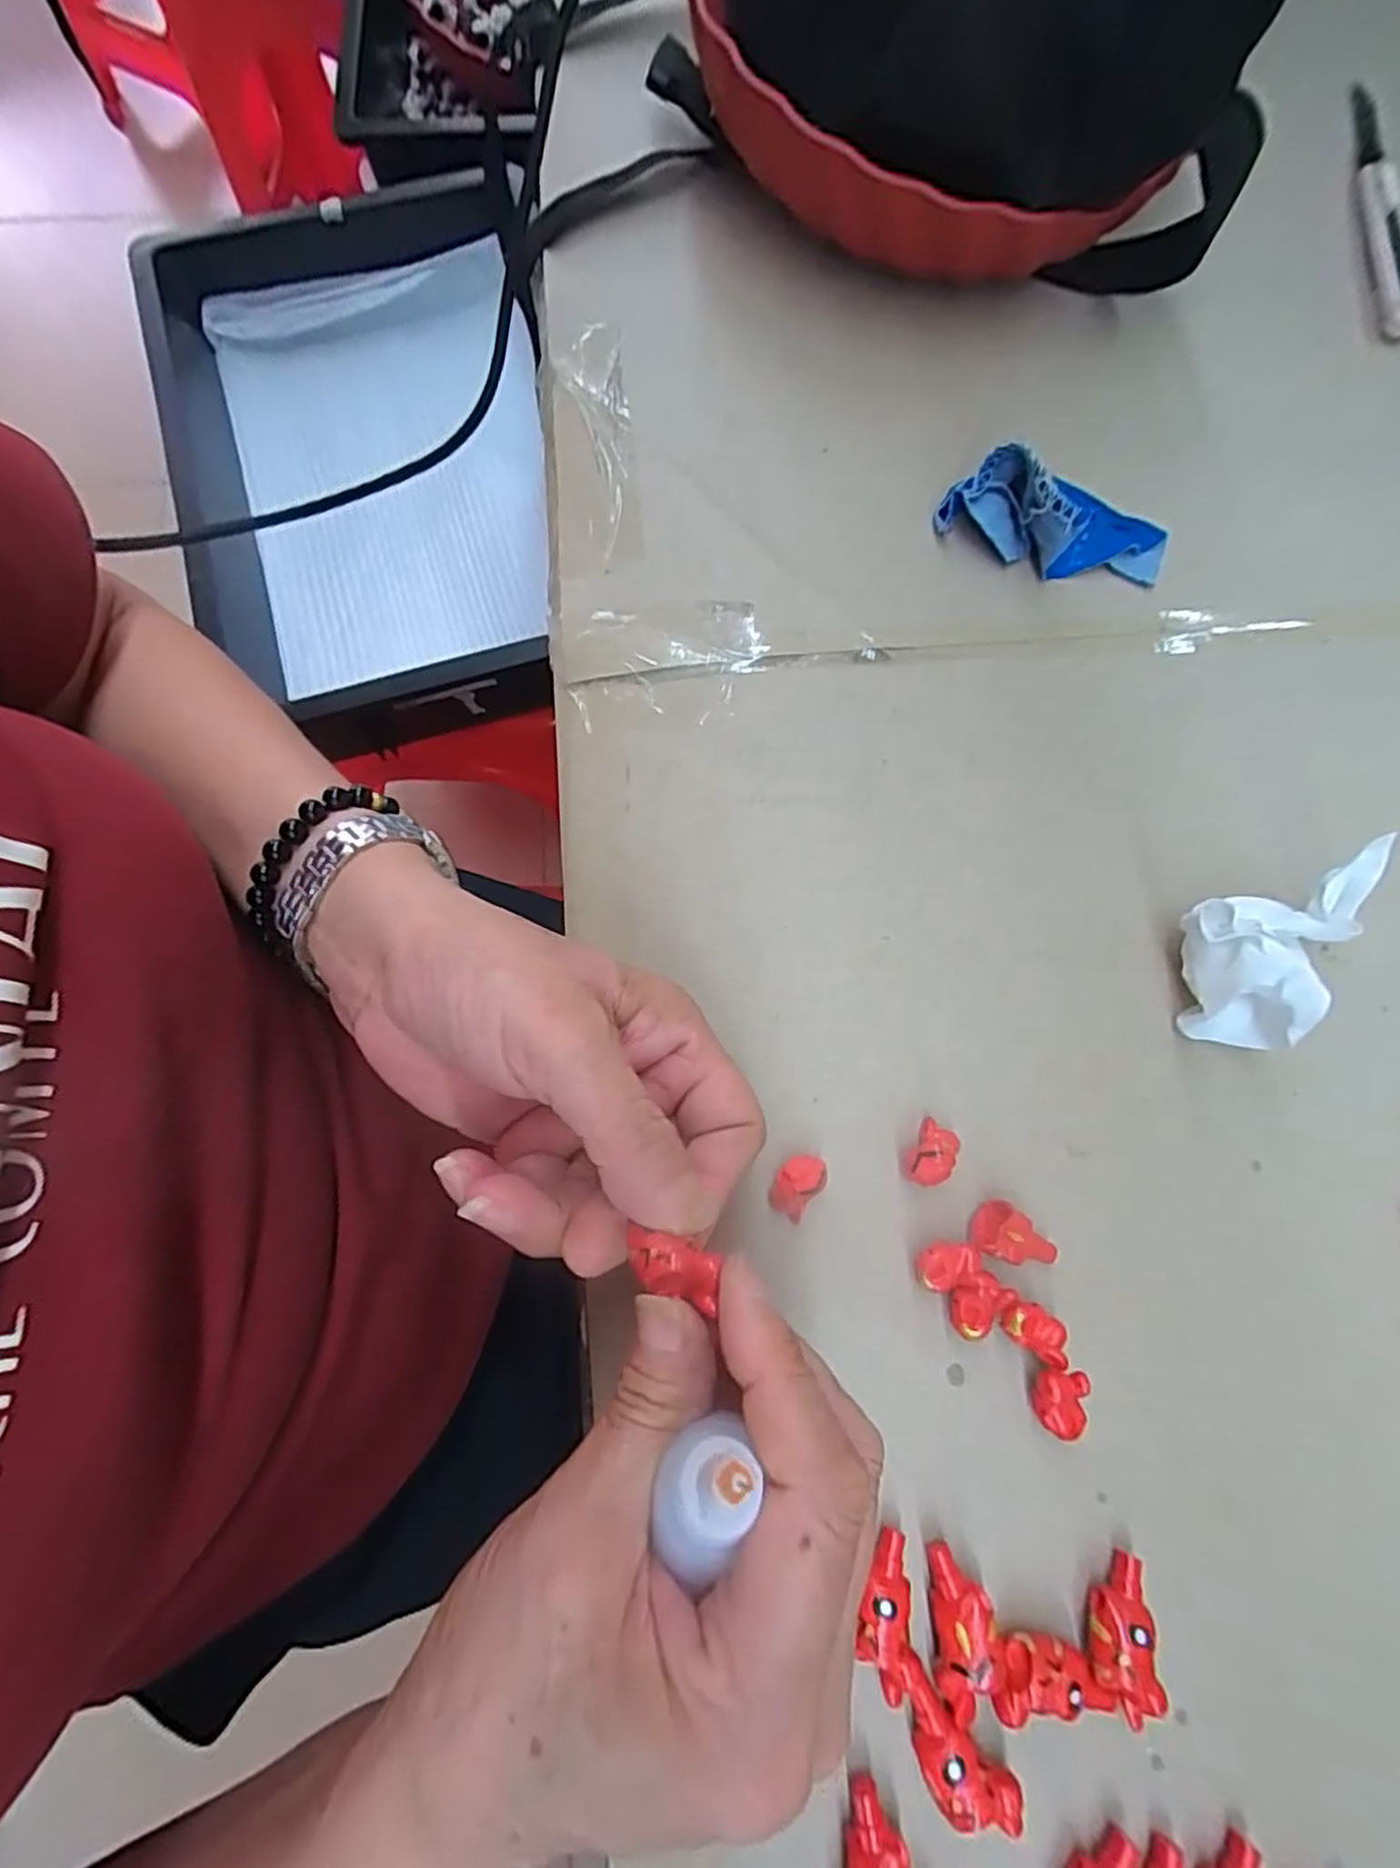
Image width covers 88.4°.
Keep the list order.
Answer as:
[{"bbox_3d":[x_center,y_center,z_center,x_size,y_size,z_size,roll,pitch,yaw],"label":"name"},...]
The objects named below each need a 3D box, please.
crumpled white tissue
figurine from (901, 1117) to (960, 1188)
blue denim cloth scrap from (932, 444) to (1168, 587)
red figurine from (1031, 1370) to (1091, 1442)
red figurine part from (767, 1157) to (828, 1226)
[{"bbox_3d":[0.200,0.004,0.238,0.079,0.035,0.048,-23,77,-5],"label":"crumpled white tissue"},{"bbox_3d":[0.076,0.073,0.237,0.014,0.013,0.020,40,80,9],"label":"figurine"},{"bbox_3d":[0.145,-0.168,0.286,0.093,0.032,0.034,5,77,2],"label":"blue denim cloth scrap"},{"bbox_3d":[0.109,0.143,0.221,0.015,0.015,0.018,0,77,1],"label":"red figurine"},{"bbox_3d":[0.032,0.082,0.235,0.014,0.013,0.021,33,79,8],"label":"red figurine part"}]

